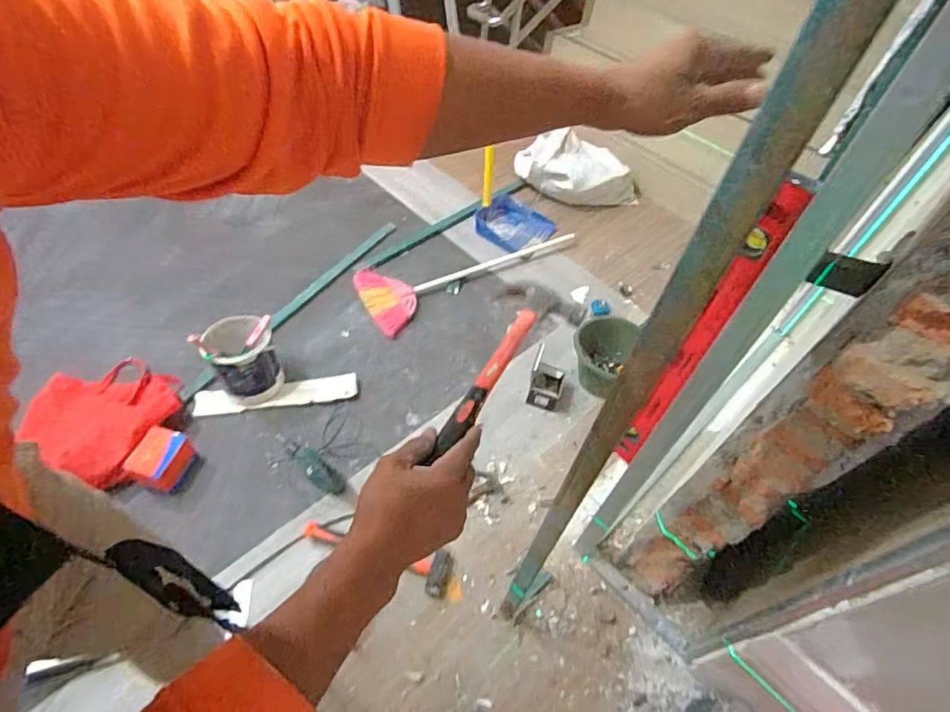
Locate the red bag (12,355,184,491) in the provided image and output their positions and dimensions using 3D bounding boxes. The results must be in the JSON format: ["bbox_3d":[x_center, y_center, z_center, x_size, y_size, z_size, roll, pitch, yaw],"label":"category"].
[{"bbox_3d":[-1.006,0.141,1.367,0.391,0.093,0.346,23,55,13],"label":"red bag"}]

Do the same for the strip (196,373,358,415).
[{"bbox_3d":[-0.578,0.115,1.484,0.446,0.020,0.079,-7,64,-10],"label":"strip"}]

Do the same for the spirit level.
[{"bbox_3d":[0.310,-0.002,0.742,0.052,0.559,0.034,-34,62,-26],"label":"spirit level"}]

